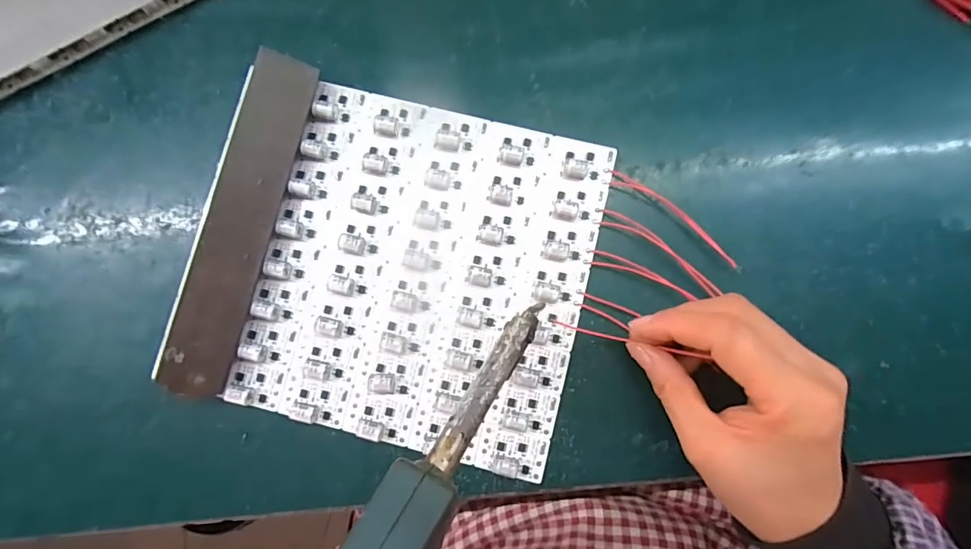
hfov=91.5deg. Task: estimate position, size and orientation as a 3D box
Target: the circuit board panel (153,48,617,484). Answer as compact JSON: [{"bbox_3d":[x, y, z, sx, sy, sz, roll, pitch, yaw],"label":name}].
[{"bbox_3d":[-0.049,-0.006,0.273,0.215,0.029,0.199,14,84,3],"label":"circuit board panel"}]

